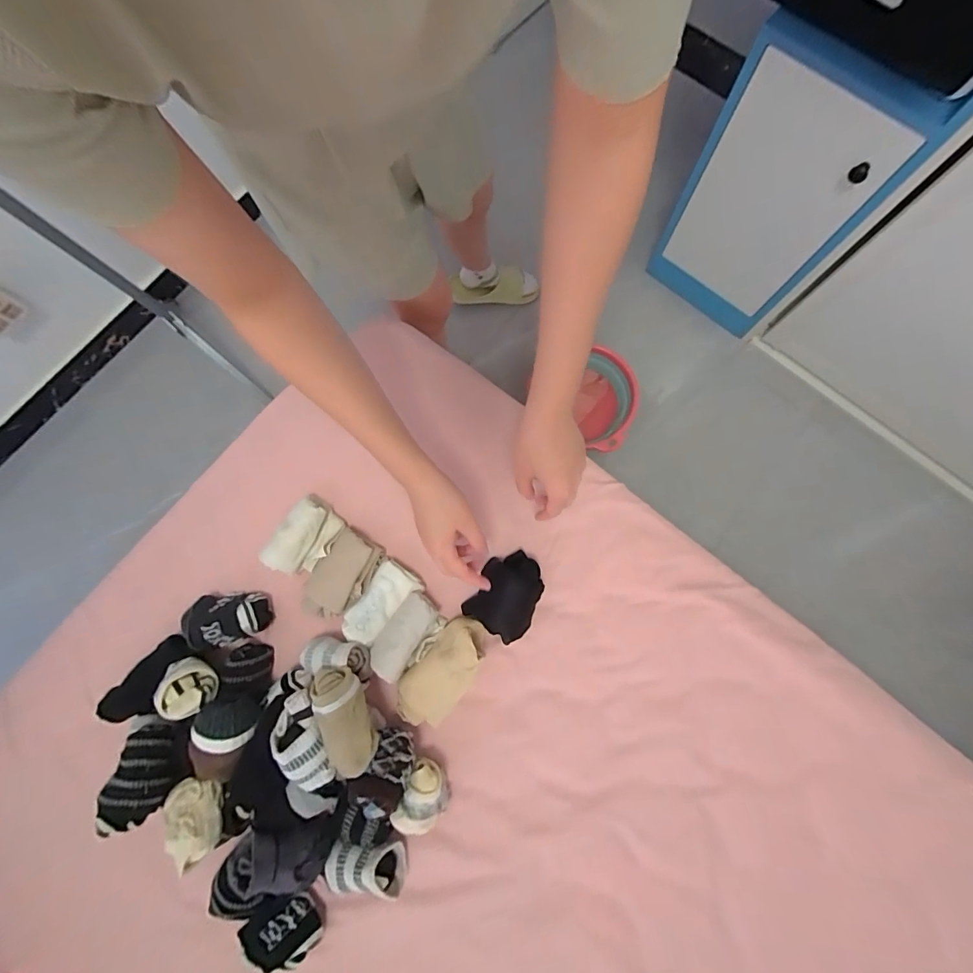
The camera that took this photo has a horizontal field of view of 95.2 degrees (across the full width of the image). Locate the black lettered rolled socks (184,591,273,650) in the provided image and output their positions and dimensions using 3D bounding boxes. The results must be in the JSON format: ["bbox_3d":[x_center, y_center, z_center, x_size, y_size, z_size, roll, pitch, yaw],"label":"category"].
[{"bbox_3d":[-0.319,0.161,0.544,0.090,0.056,0.062,-11,80,1],"label":"black lettered rolled socks"}]

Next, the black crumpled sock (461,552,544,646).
[{"bbox_3d":[0.028,0.135,0.562,0.080,0.046,0.103,29,80,9],"label":"black crumpled sock"}]

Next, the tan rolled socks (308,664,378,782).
[{"bbox_3d":[-0.151,0.246,0.469,0.050,0.039,0.108,-21,80,-1],"label":"tan rolled socks"}]

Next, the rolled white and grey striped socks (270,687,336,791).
[{"bbox_3d":[-0.193,0.264,0.457,0.047,0.031,0.093,-18,80,-1],"label":"rolled white and grey striped socks"}]

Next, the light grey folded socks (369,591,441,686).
[{"bbox_3d":[-0.098,0.175,0.527,0.055,0.042,0.098,29,83,7],"label":"light grey folded socks"}]

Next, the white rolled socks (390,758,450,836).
[{"bbox_3d":[-0.068,0.348,0.501,0.054,0.065,0.071,23,79,8],"label":"white rolled socks"}]

